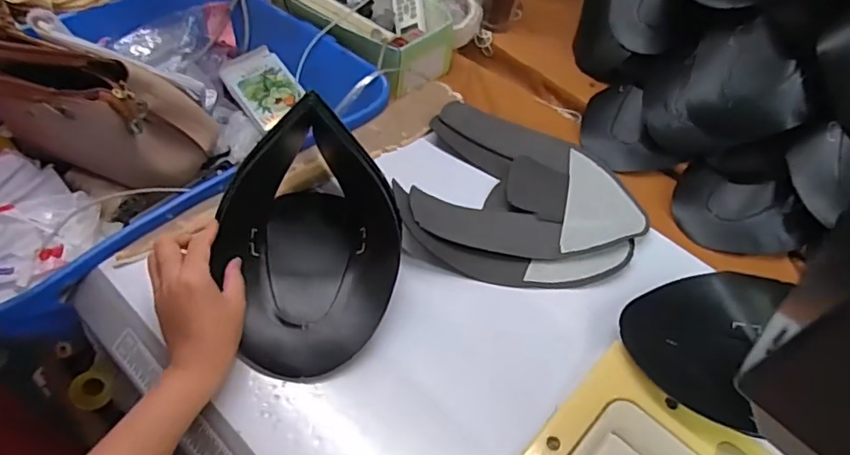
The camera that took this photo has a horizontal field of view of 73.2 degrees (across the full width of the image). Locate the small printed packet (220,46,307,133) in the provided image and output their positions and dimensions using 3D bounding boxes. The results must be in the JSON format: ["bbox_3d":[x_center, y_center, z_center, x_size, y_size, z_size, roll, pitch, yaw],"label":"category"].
[{"bbox_3d":[-0.255,-0.224,0.906,0.097,0.008,0.126,-37,81,-20],"label":"small printed packet"}]

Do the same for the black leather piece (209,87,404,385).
[{"bbox_3d":[-0.107,0.001,0.539,0.158,0.103,0.241,-6,51,-10],"label":"black leather piece"}]

